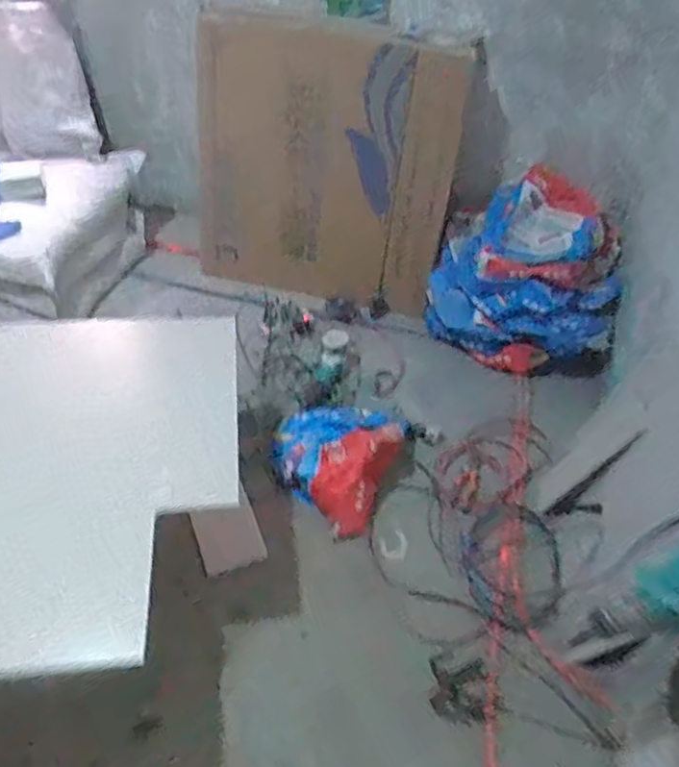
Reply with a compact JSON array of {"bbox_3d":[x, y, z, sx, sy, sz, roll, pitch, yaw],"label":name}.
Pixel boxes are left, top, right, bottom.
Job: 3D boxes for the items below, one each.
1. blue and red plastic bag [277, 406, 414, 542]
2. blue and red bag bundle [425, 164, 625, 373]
[{"bbox_3d":[-0.020,0.152,1.435,0.273,0.110,0.301,19,46,14],"label":"blue and red plastic bag"},{"bbox_3d":[0.463,-0.269,1.634,0.444,0.382,0.307,14,45,8],"label":"blue and red bag bundle"}]

